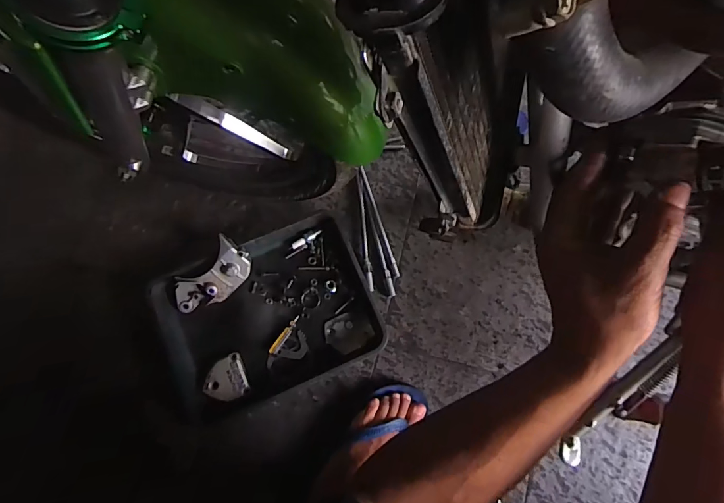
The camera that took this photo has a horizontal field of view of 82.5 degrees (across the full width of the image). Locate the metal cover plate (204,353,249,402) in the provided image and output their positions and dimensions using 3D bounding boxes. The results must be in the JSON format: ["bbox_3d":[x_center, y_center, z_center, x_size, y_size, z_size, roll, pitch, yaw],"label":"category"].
[{"bbox_3d":[-0.235,0.220,0.709,0.069,0.013,0.071,-22,79,-5],"label":"metal cover plate"}]

